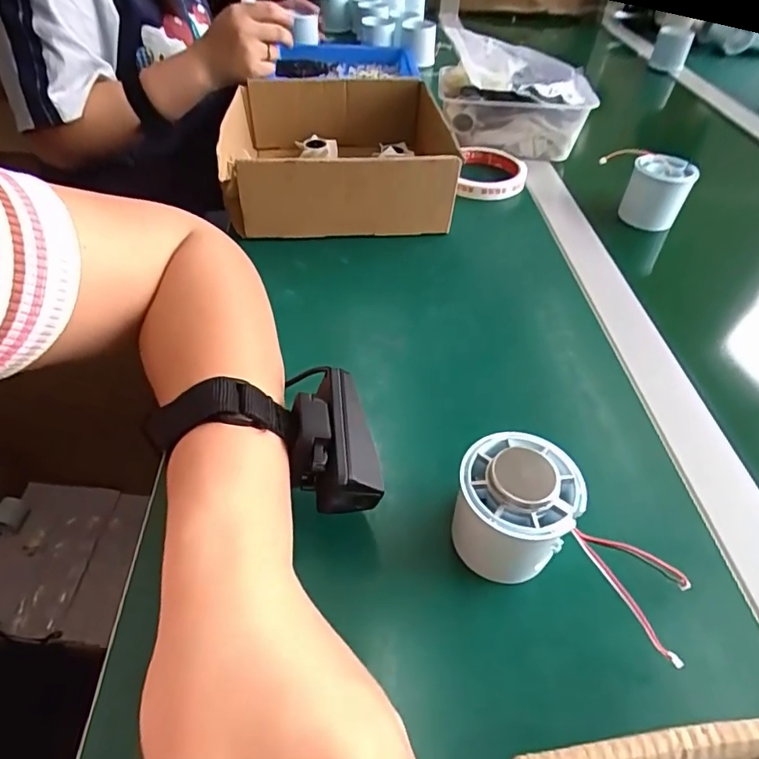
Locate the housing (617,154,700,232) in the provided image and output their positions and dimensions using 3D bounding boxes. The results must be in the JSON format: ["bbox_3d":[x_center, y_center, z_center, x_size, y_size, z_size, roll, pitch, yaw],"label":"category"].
[{"bbox_3d":[0.268,-0.181,0.505,0.054,0.054,0.045,19,48,17],"label":"housing"}]

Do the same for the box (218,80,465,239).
[{"bbox_3d":[-0.042,-0.237,0.522,0.210,0.072,0.252,-1,46,-2],"label":"box"}]

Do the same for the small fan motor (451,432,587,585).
[{"bbox_3d":[0.063,0.062,0.248,0.053,0.055,0.054,9,46,8],"label":"small fan motor"}]

